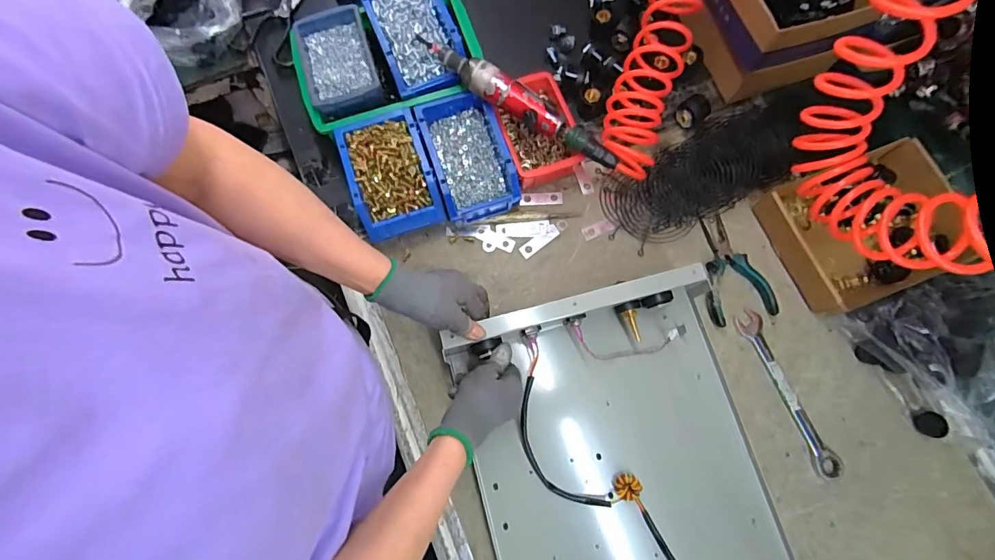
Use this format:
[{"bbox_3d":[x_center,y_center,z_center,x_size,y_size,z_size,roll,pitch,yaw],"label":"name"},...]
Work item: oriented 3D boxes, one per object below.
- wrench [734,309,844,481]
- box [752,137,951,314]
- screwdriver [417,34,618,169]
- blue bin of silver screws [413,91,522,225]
[{"bbox_3d":[0.372,0.144,0.578,0.032,0.010,0.220,-22,77,-5],"label":"wrench"},{"bbox_3d":[0.490,-0.072,0.608,0.230,0.044,0.187,-19,77,-4],"label":"box"},{"bbox_3d":[0.024,-0.233,0.590,0.303,0.046,0.046,32,79,8],"label":"screwdriver"},{"bbox_3d":[-0.040,-0.168,0.621,0.103,0.058,0.161,-19,77,-4],"label":"blue bin of silver screws"}]

